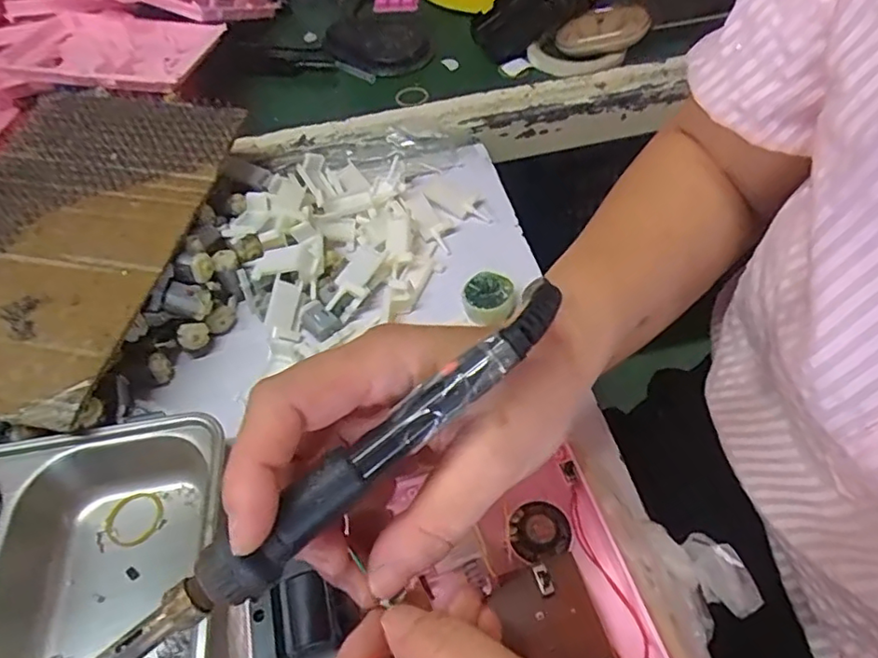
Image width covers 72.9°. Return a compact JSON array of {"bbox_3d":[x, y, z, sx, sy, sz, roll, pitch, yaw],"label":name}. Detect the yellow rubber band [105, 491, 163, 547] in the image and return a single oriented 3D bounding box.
[{"bbox_3d":[-0.168,0.105,0.329,0.030,0.006,0.027,-40,59,-22],"label":"yellow rubber band"}]

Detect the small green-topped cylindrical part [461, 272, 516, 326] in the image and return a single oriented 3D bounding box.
[{"bbox_3d":[0.033,-0.019,0.396,0.032,0.021,0.031,-3,52,4],"label":"small green-topped cylindrical part"}]

